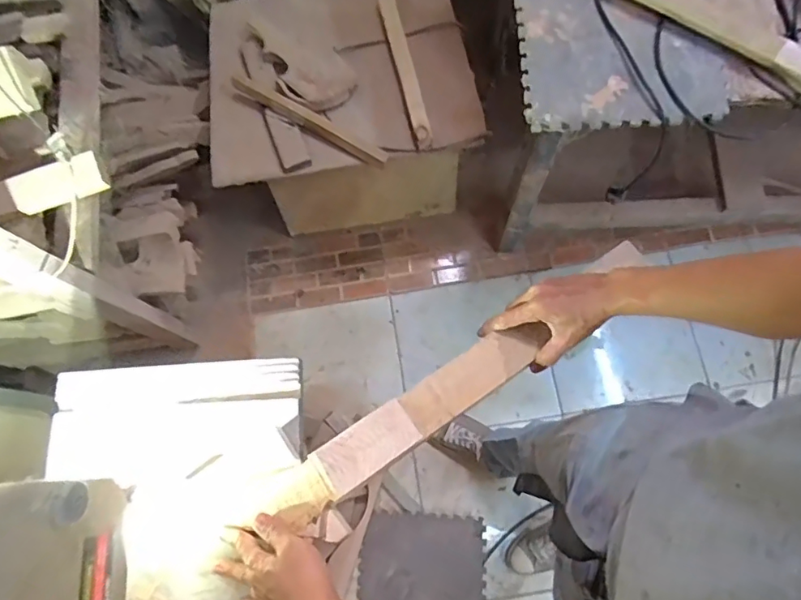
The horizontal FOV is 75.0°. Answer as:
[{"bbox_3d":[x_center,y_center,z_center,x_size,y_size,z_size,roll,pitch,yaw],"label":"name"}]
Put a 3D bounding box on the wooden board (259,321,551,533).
[{"bbox_3d":[0.015,0.136,0.609,0.365,0.027,0.056,-31,75,-16],"label":"wooden board"}]

